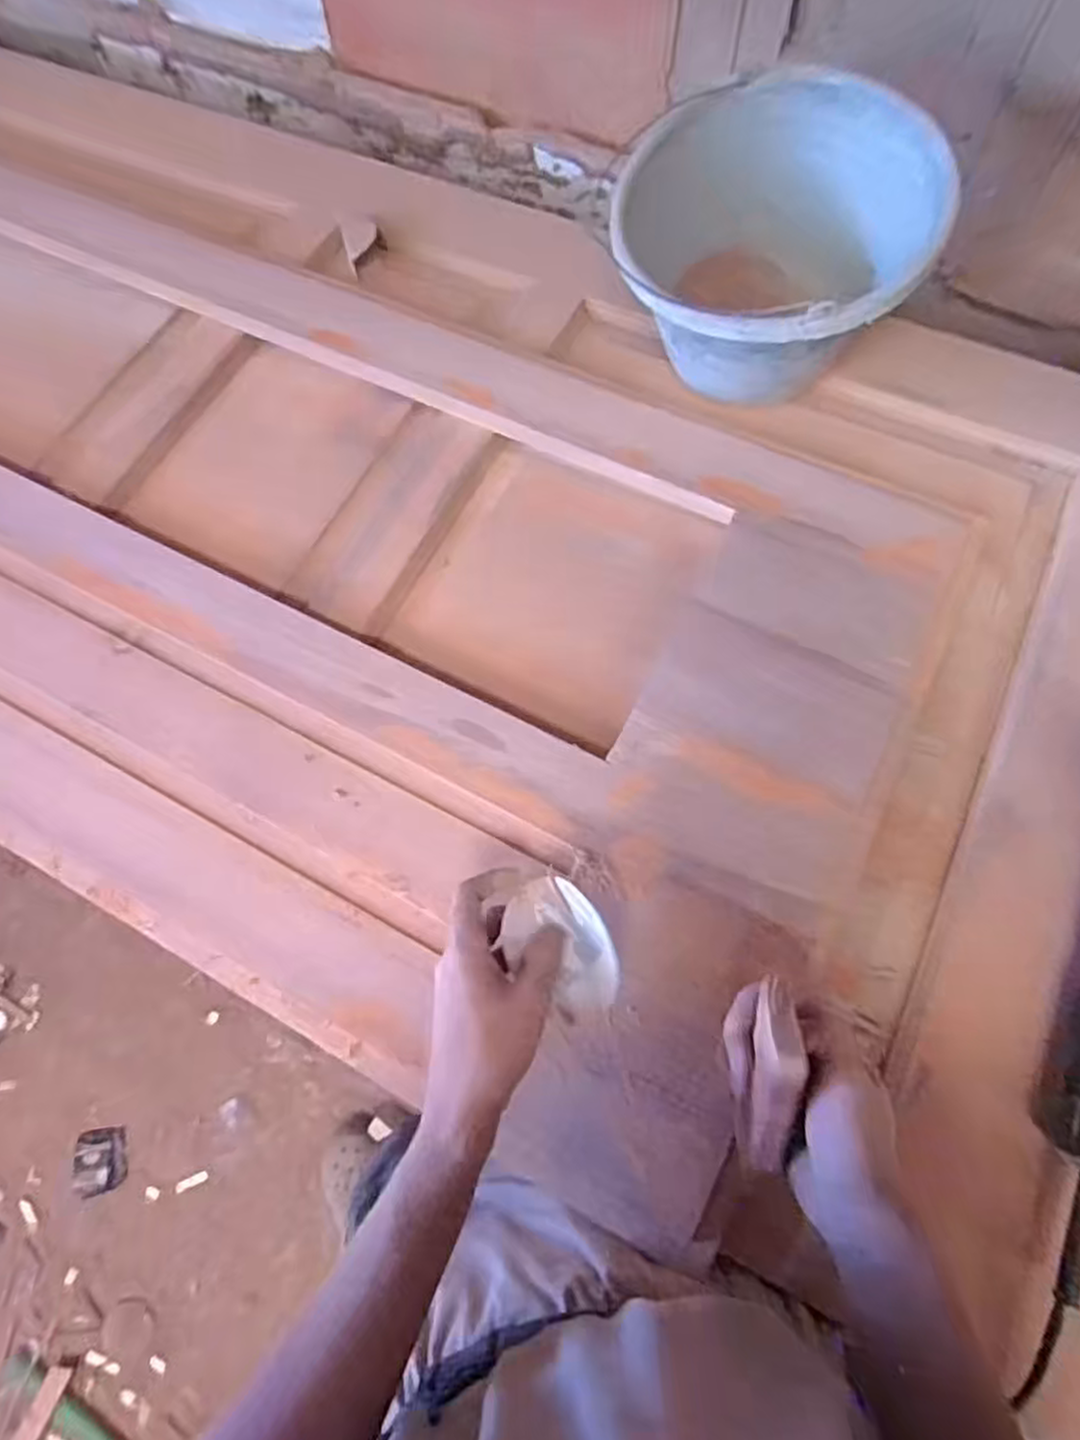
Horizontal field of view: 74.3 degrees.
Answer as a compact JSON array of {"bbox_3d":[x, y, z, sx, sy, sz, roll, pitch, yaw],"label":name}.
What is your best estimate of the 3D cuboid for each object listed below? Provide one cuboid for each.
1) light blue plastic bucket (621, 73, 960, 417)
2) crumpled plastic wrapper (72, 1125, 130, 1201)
[{"bbox_3d":[0.175,-0.388,0.619,0.244,0.174,0.222,-1,70,2],"label":"light blue plastic bucket"},{"bbox_3d":[-0.805,0.806,1.307,0.087,0.011,0.109,-9,57,-18],"label":"crumpled plastic wrapper"}]

